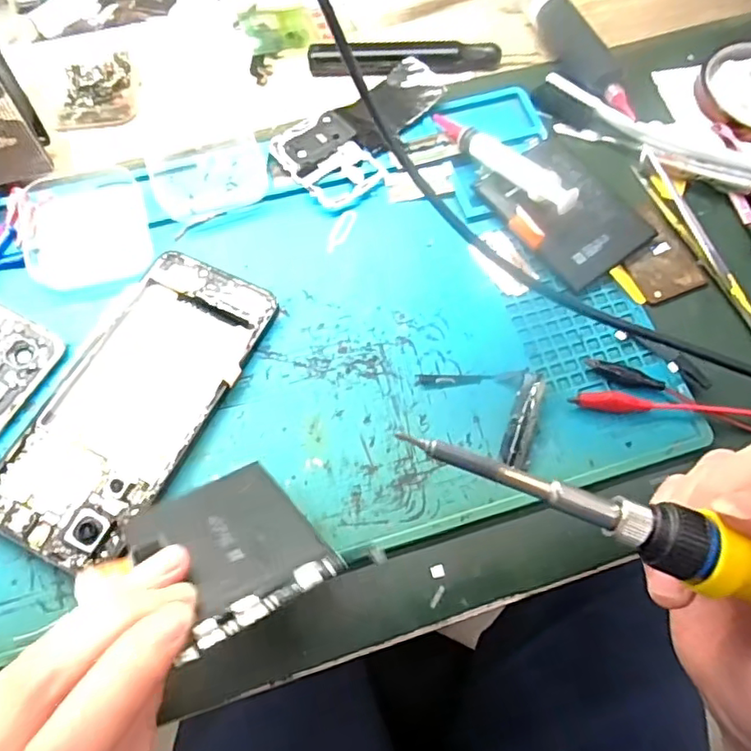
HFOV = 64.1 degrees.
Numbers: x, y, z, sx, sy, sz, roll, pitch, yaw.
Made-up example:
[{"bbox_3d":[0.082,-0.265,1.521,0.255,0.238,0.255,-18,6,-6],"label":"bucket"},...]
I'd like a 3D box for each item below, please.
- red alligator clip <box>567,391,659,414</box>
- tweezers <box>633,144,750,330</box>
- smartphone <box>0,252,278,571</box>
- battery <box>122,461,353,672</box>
[{"bbox_3d":[0.116,0.012,0.294,0.038,0.011,0.010,9,67,3],"label":"red alligator clip"},{"bbox_3d":[0.183,-0.073,0.332,0.014,0.012,0.129,-18,69,-8],"label":"tweezers"},{"bbox_3d":[-0.116,0.012,0.293,0.075,0.008,0.157,23,69,8],"label":"smartphone"},{"bbox_3d":[-0.059,0.066,0.239,0.061,0.006,0.082,-23,31,-25],"label":"battery"}]

